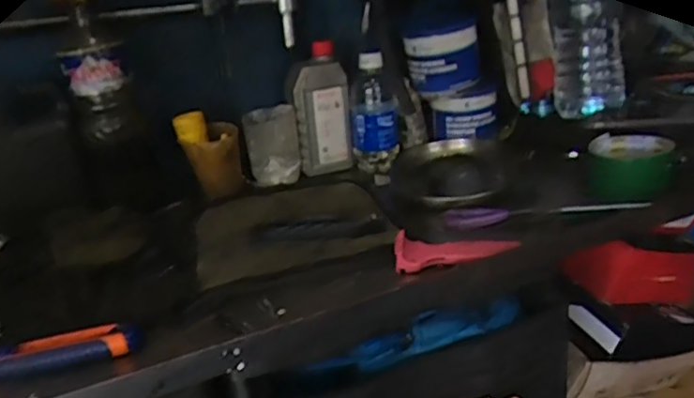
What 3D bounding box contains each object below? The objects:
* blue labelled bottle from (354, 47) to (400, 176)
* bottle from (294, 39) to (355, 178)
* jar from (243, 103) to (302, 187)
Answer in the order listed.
[{"bbox_3d":[0.038,-0.112,0.833,0.062,0.156,0.069,-5,21,4],"label":"blue labelled bottle"},{"bbox_3d":[-0.036,-0.119,0.836,0.080,0.164,0.039,-8,21,-4],"label":"bottle"},{"bbox_3d":[-0.099,-0.067,0.820,0.070,0.096,0.064,-9,21,-5],"label":"jar"}]

